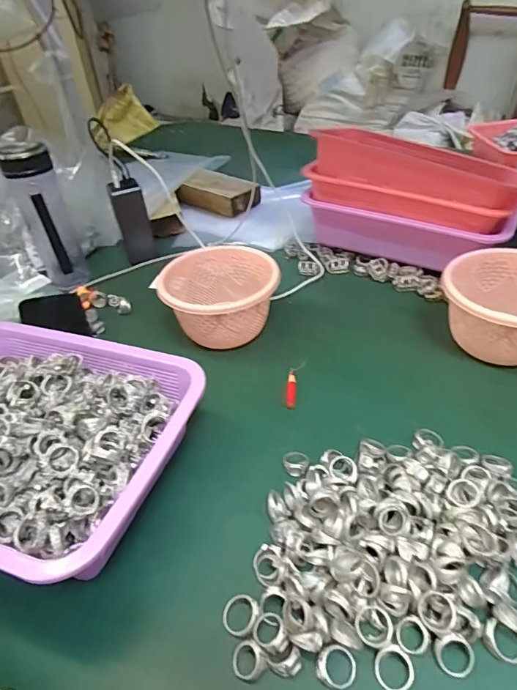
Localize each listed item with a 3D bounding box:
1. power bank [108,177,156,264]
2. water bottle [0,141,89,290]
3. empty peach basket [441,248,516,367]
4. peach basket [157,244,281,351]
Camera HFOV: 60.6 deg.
[{"bbox_3d":[-0.208,-0.202,0.735,0.046,0.133,0.028,-25,44,-20],"label":"power bank"},{"bbox_3d":[-0.308,-0.181,0.654,0.065,0.212,0.057,-24,43,-18],"label":"water bottle"},{"bbox_3d":[0.293,-0.034,0.512,0.124,0.093,0.132,10,43,19],"label":"empty peach basket"},{"bbox_3d":[-0.046,-0.062,0.574,0.147,0.077,0.139,-3,41,4],"label":"peach basket"}]

